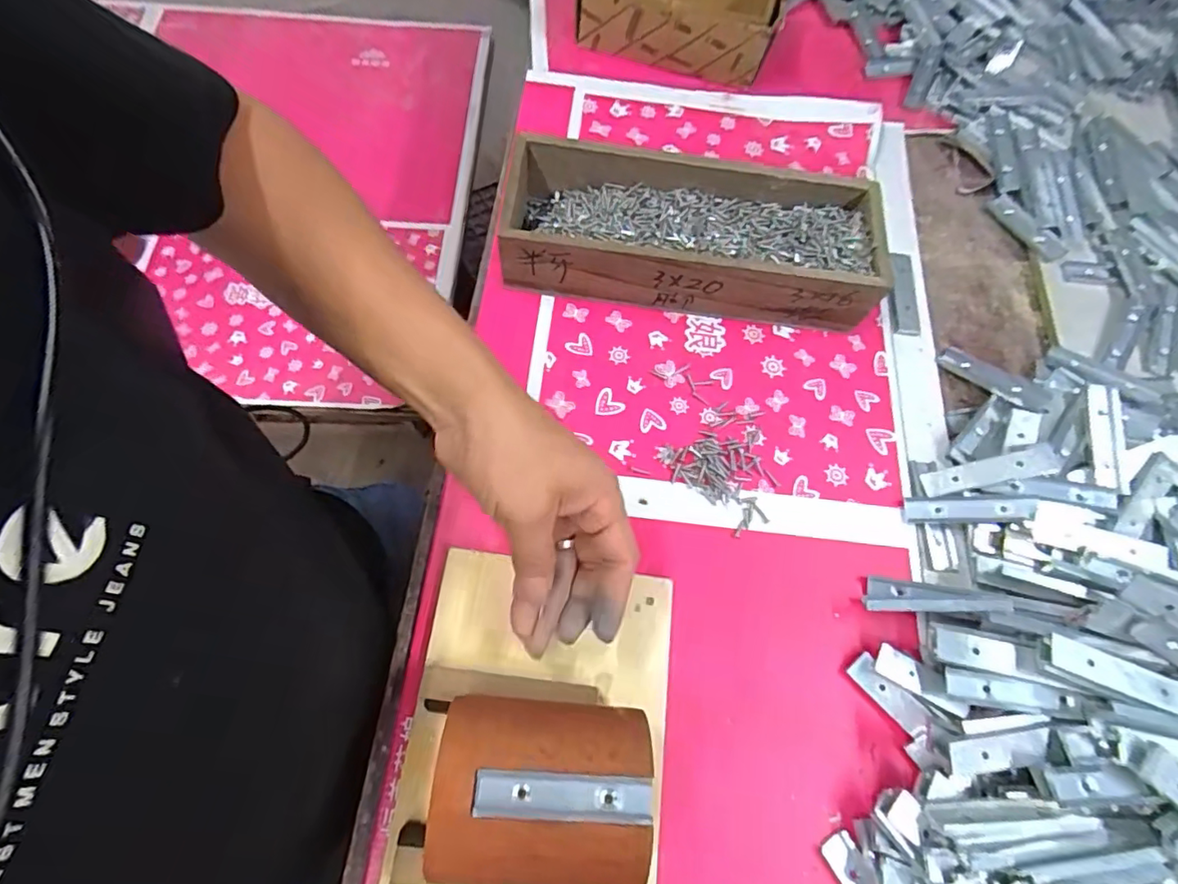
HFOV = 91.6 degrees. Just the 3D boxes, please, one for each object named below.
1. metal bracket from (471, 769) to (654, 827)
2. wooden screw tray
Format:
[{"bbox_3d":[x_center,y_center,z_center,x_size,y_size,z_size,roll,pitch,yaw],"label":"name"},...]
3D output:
[{"bbox_3d":[-0.011,0.156,0.252,0.078,0.005,0.017,4,68,0],"label":"metal bracket"},{"bbox_3d":[0.074,-0.161,0.447,0.290,0.066,0.107,6,67,-1],"label":"wooden screw tray"}]

